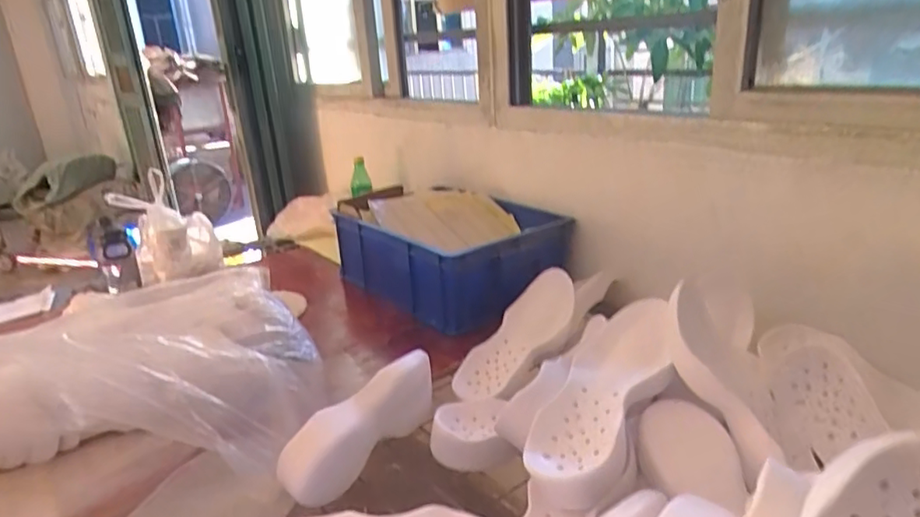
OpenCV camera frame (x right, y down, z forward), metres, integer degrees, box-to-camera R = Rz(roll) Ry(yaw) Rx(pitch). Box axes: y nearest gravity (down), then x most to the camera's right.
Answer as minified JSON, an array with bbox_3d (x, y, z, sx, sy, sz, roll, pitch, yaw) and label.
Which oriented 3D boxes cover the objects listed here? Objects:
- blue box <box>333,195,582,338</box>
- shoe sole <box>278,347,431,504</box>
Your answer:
[{"bbox_3d":[-0.004,-0.011,1.356,0.347,0.174,0.471,-19,25,-35],"label":"blue box"},{"bbox_3d":[-0.128,0.240,0.849,0.271,0.118,0.060,-36,35,-31],"label":"shoe sole"}]

